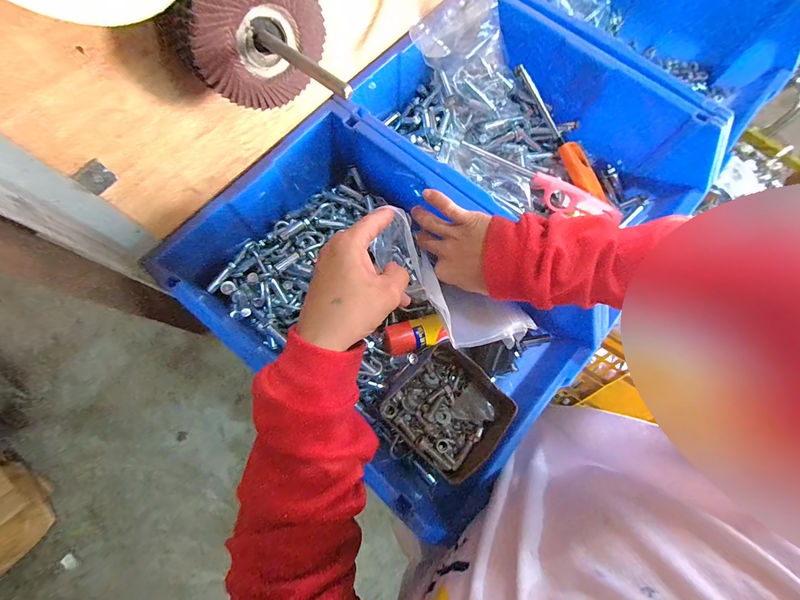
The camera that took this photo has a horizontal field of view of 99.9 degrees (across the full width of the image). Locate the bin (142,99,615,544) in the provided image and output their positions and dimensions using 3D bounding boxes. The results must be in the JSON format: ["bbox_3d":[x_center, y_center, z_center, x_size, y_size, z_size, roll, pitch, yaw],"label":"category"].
[{"bbox_3d":[-0.011,-0.002,0.412,0.443,0.127,0.300,39,77,10],"label":"bin"}]

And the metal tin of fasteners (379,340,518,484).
[{"bbox_3d":[0.061,0.128,0.400,0.124,0.038,0.131,-42,78,-11],"label":"metal tin of fasteners"}]

